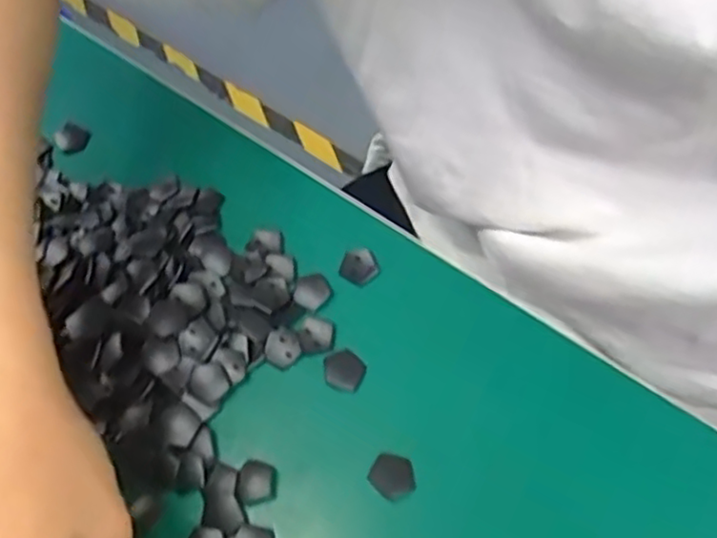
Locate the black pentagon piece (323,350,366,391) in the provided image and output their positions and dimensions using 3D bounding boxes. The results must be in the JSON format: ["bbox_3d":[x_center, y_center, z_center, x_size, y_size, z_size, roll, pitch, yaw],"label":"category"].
[{"bbox_3d":[-0.007,0.046,0.320,0.019,0.004,0.018,22,69,17],"label":"black pentagon piece"}]

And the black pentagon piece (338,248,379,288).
[{"bbox_3d":[0.000,-0.002,0.345,0.019,0.004,0.018,31,72,20],"label":"black pentagon piece"}]

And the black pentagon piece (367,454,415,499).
[{"bbox_3d":[0.014,0.087,0.295,0.018,0.004,0.018,-23,63,-4],"label":"black pentagon piece"}]

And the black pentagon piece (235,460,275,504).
[{"bbox_3d":[-0.045,0.092,0.301,0.016,0.004,0.017,-3,64,7],"label":"black pentagon piece"}]

